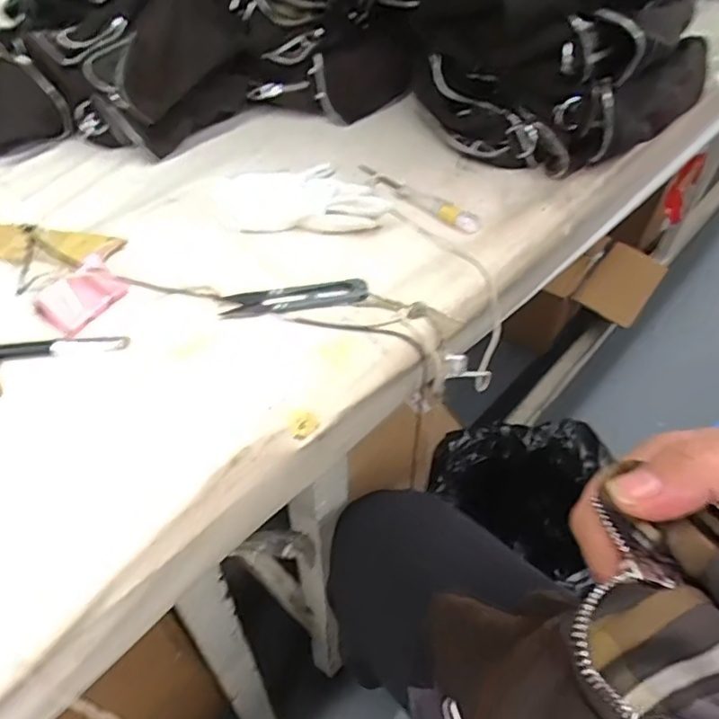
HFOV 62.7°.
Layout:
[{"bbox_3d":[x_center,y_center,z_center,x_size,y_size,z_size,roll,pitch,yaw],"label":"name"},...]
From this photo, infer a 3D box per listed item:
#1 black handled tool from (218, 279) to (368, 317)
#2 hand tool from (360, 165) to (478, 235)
[{"bbox_3d":[-0.043,-0.042,0.405,0.097,0.005,0.023,-6,49,-7],"label":"black handled tool"},{"bbox_3d":[0.046,-0.143,0.508,0.018,0.016,0.142,-34,58,-27],"label":"hand tool"}]

